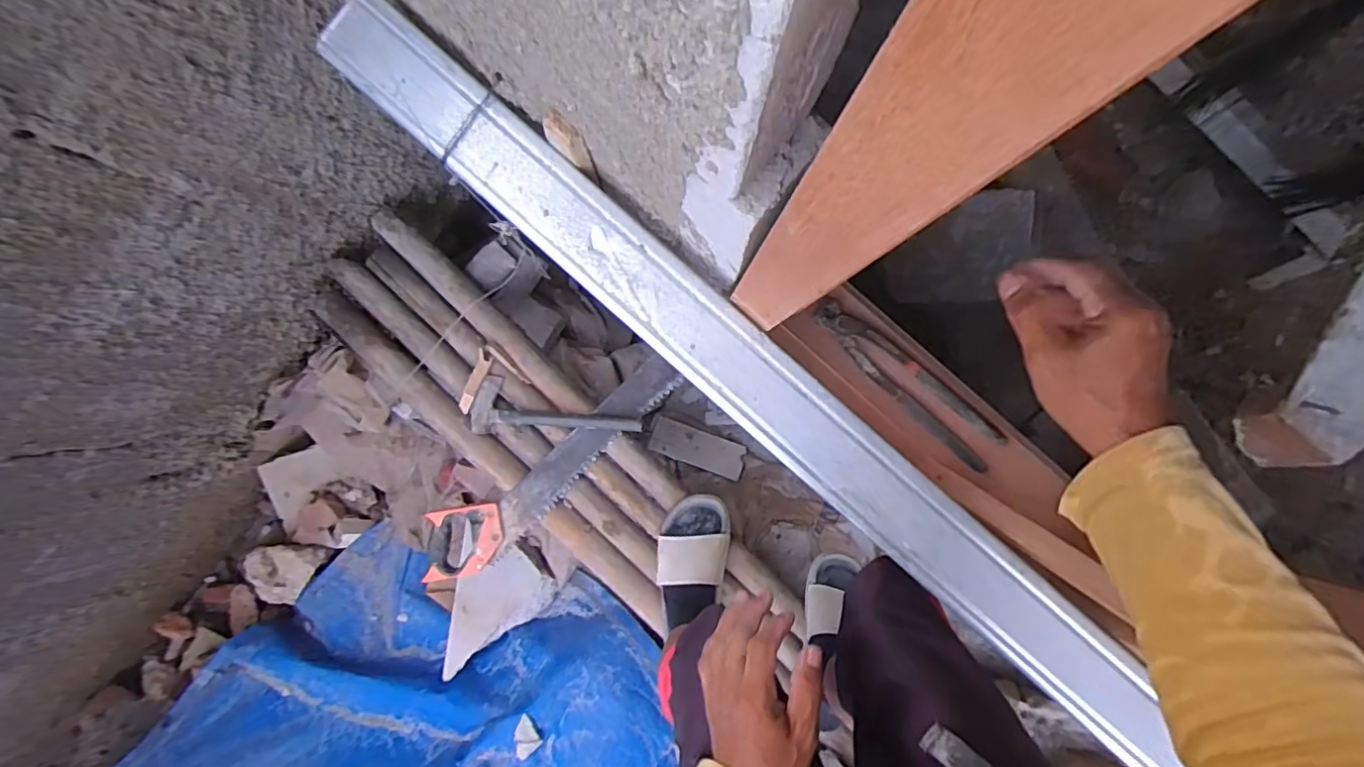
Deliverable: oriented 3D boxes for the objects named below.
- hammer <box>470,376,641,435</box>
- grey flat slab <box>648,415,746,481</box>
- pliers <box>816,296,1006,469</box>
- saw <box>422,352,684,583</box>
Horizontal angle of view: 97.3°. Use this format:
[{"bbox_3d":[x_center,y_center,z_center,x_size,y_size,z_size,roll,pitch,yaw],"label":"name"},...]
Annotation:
[{"bbox_3d":[-0.202,0.034,0.967,0.270,0.024,0.089,-1,89,0],"label":"hammer"},{"bbox_3d":[0.034,0.135,1.256,0.196,0.025,0.074,20,89,1],"label":"grey flat slab"},{"bbox_3d":[0.218,0.000,0.583,0.220,0.021,0.048,39,89,1],"label":"pliers"},{"bbox_3d":[-0.215,0.150,0.974,0.523,0.046,0.116,-35,89,0],"label":"saw"}]

